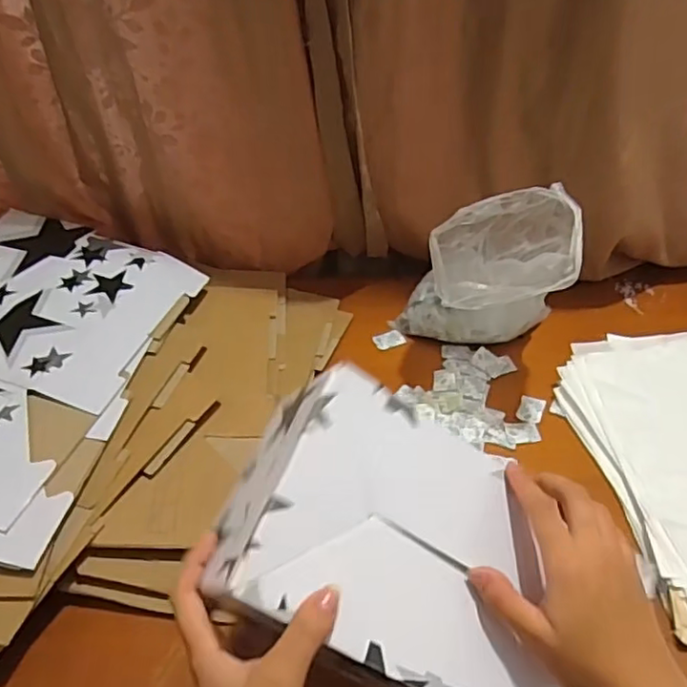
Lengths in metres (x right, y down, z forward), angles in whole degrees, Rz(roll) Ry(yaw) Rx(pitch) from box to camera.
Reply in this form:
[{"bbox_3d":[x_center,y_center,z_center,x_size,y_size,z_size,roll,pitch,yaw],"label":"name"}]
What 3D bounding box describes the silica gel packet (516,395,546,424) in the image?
[{"bbox_3d":[0.234,0.082,0.765,0.029,0.004,0.043,17,46,18],"label":"silica gel packet"}]

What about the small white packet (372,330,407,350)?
[{"bbox_3d":[0.065,-0.005,0.866,0.043,0.004,0.031,-16,45,-16],"label":"small white packet"}]

